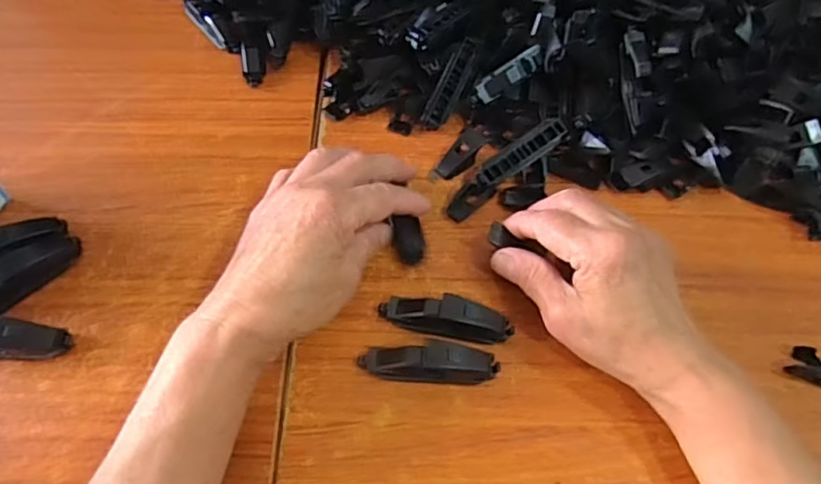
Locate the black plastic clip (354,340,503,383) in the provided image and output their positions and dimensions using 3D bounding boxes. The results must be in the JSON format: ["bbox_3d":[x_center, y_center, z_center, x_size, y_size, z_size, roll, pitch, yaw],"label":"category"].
[{"bbox_3d":[0.011,0.072,0.350,0.080,0.022,0.021,5,58,2],"label":"black plastic clip"}]

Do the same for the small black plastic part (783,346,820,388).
[{"bbox_3d":[0.244,0.076,0.364,0.026,0.010,0.021,23,60,13],"label":"small black plastic part"}]

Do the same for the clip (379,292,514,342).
[{"bbox_3d":[0.021,0.047,0.366,0.080,0.023,0.019,9,58,4],"label":"clip"}]

